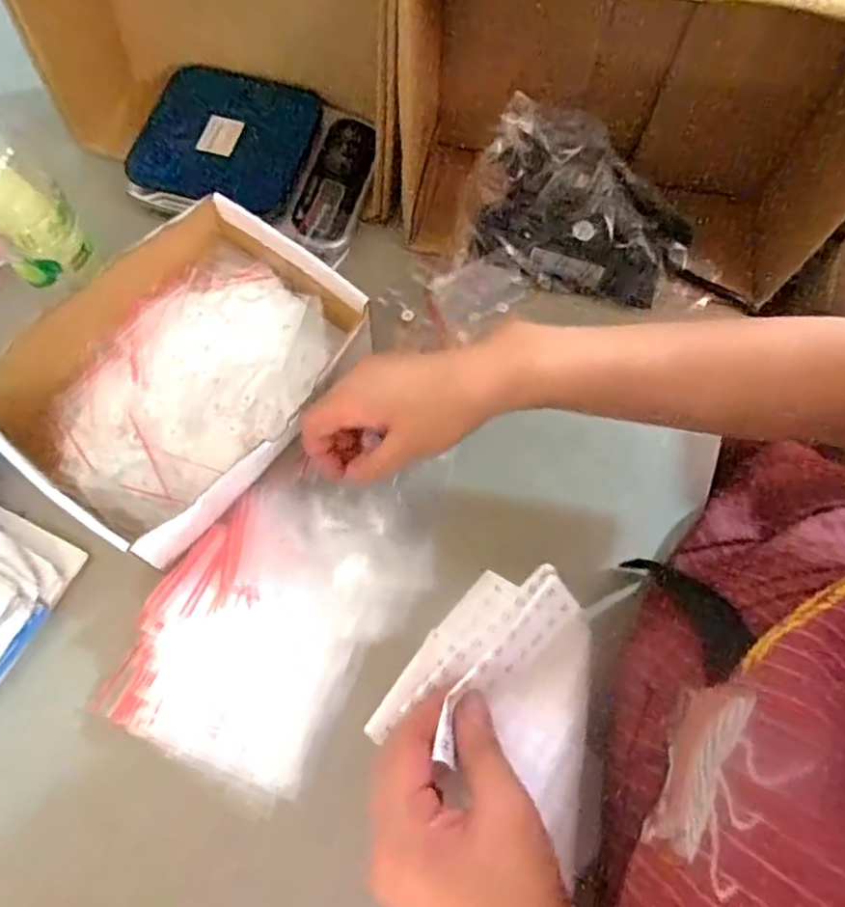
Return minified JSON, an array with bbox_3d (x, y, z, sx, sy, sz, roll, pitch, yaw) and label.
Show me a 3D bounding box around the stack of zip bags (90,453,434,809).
[{"bbox_3d":[-0.096,0.105,0.431,0.142,0.020,0.207,32,70,10],"label":"stack of zip bags"}]

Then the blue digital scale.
[{"bbox_3d":[-0.138,-0.262,0.563,0.182,0.043,0.152,15,68,4],"label":"blue digital scale"}]

